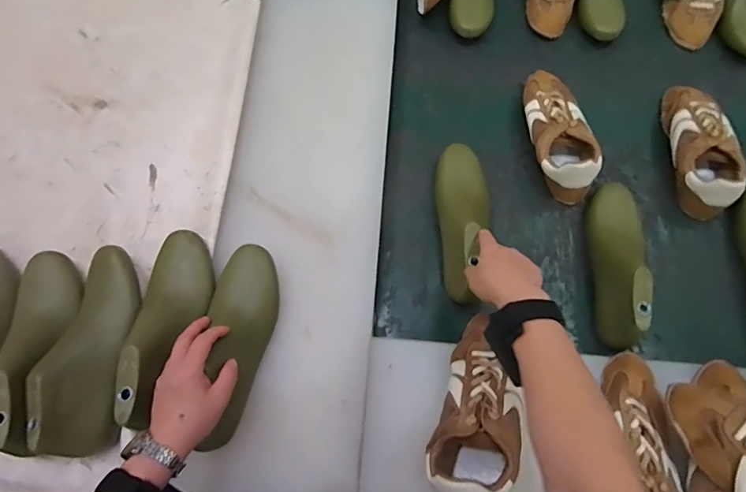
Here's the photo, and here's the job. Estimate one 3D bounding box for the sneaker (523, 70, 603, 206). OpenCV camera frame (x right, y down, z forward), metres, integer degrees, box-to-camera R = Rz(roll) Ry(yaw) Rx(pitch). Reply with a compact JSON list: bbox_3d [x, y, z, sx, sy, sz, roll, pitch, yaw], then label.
[{"bbox_3d":[0.292,-0.186,0.722,0.091,0.071,0.241,-3,69,-5],"label":"sneaker"}]

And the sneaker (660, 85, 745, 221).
[{"bbox_3d":[0.510,-0.156,0.710,0.085,0.070,0.229,1,70,2],"label":"sneaker"}]

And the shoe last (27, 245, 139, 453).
[{"bbox_3d":[-0.323,0.116,0.543,0.080,0.087,0.238,1,70,2],"label":"shoe last"}]

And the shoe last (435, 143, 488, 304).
[{"bbox_3d":[0.128,-0.041,0.648,0.067,0.080,0.231,1,69,1],"label":"shoe last"}]

